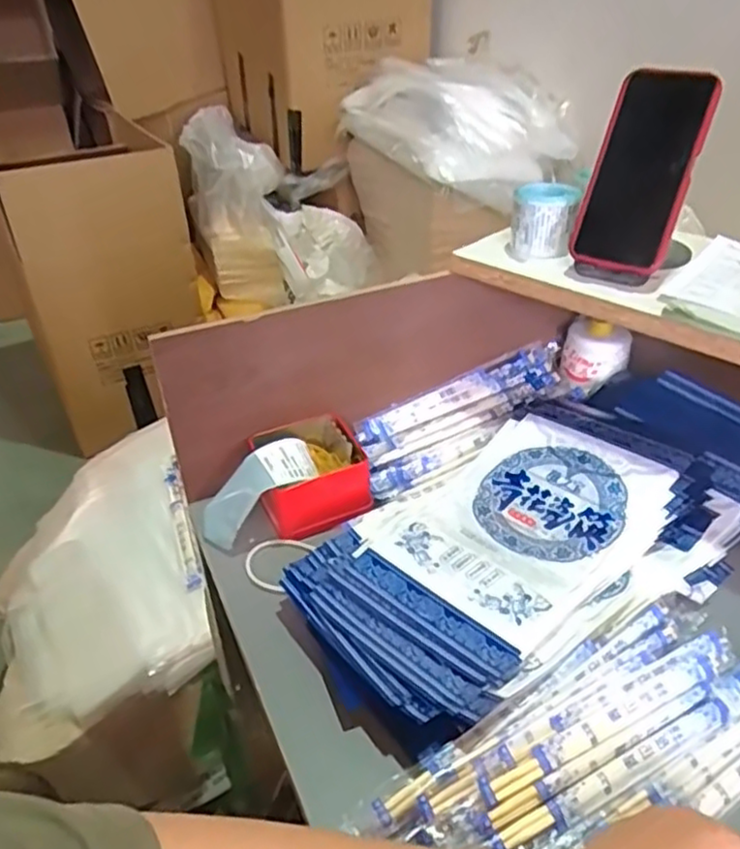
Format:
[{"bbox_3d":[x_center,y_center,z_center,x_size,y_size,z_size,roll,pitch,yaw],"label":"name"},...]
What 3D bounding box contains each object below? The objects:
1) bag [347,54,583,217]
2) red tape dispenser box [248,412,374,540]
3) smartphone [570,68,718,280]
[{"bbox_3d":[0.166,-0.610,1.395,0.318,0.189,0.480,-17,38,-21],"label":"bag"},{"bbox_3d":[-0.057,0.042,0.663,0.101,0.063,0.112,-11,36,-14],"label":"red tape dispenser box"},{"bbox_3d":[0.229,-0.212,0.580,0.083,0.159,0.014,23,12,33],"label":"smartphone"}]

